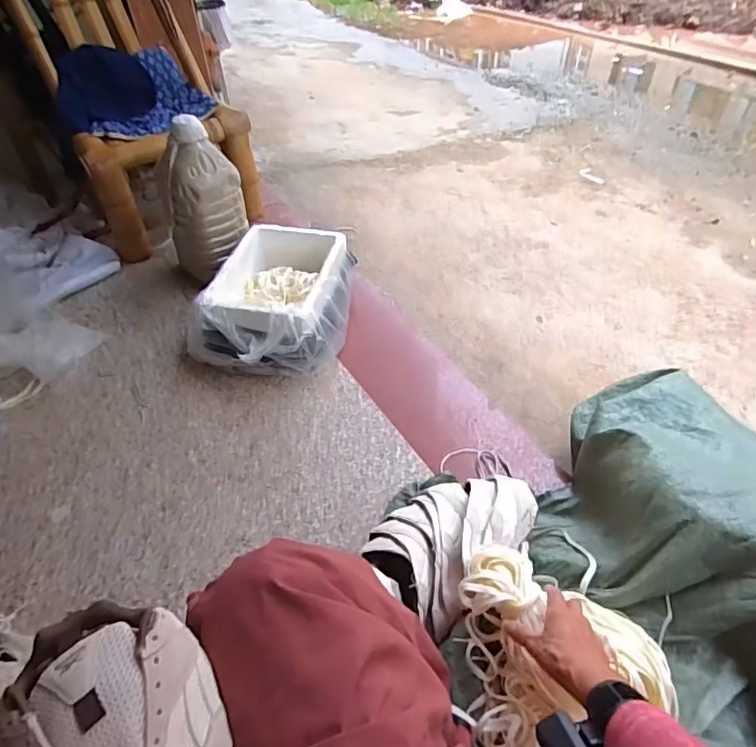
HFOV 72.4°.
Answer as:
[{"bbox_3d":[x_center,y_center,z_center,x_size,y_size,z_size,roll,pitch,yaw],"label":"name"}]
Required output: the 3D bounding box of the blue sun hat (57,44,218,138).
[{"bbox_3d":[-0.616,-0.783,1.400,0.258,0.155,0.417,21,47,16],"label":"blue sun hat"}]

